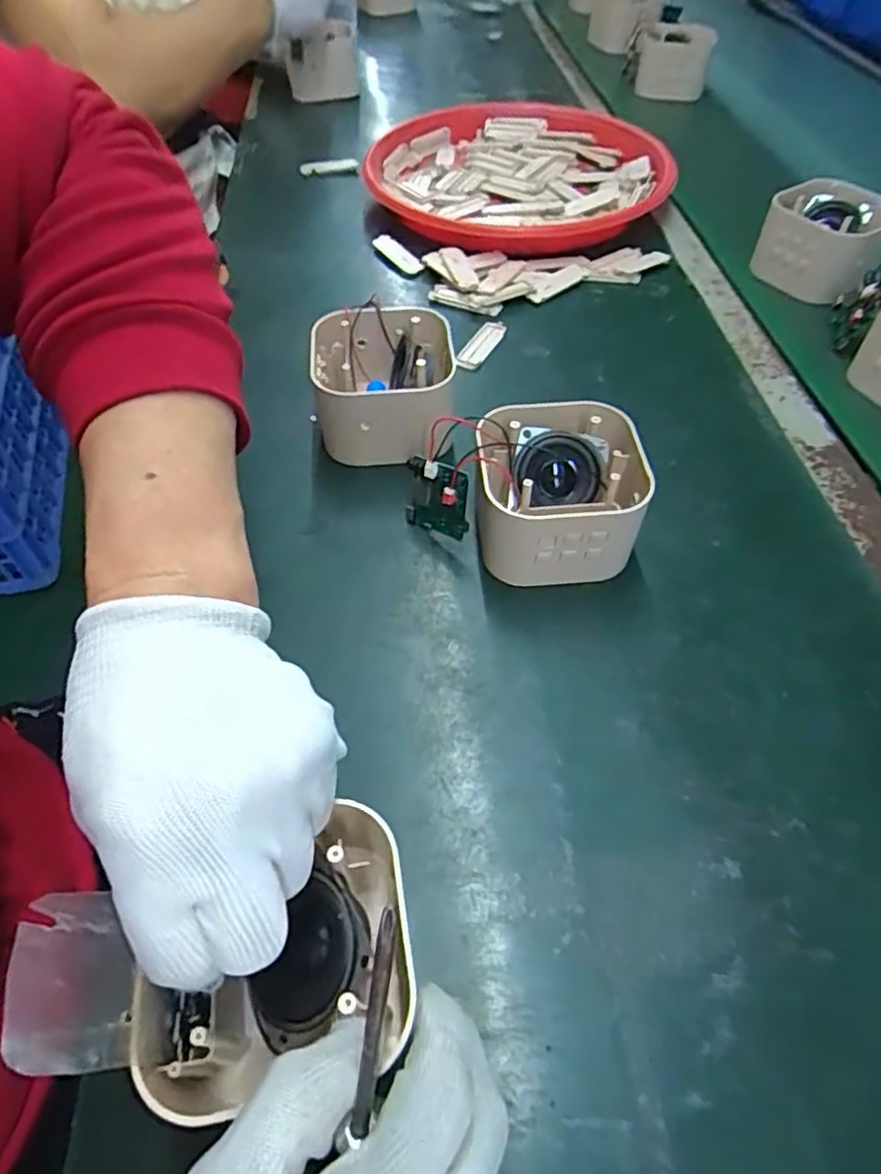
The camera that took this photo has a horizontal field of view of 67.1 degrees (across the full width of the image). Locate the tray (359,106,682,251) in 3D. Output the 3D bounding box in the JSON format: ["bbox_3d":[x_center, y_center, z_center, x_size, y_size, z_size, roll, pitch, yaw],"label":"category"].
[{"bbox_3d":[0.073,-0.405,0.658,0.274,0.039,0.295,1,52,-1],"label":"tray"}]

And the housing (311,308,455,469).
[{"bbox_3d":[-0.037,-0.131,0.436,0.092,0.062,0.099,2,53,2],"label":"housing"}]

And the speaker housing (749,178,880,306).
[{"bbox_3d":[0.320,-0.287,0.556,0.095,0.061,0.082,33,60,23],"label":"speaker housing"}]

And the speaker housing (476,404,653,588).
[{"bbox_3d":[0.066,-0.053,0.376,0.096,0.061,0.089,-1,53,0],"label":"speaker housing"}]

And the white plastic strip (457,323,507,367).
[{"bbox_3d":[0.031,-0.187,0.515,0.018,0.007,0.058,26,57,19],"label":"white plastic strip"}]

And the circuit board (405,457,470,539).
[{"bbox_3d":[-0.003,-0.050,0.383,0.045,0.043,0.007,29,36,30],"label":"circuit board"}]

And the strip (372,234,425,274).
[{"bbox_3d":[-0.038,-0.293,0.586,0.016,0.004,0.067,-44,63,8],"label":"strip"}]

